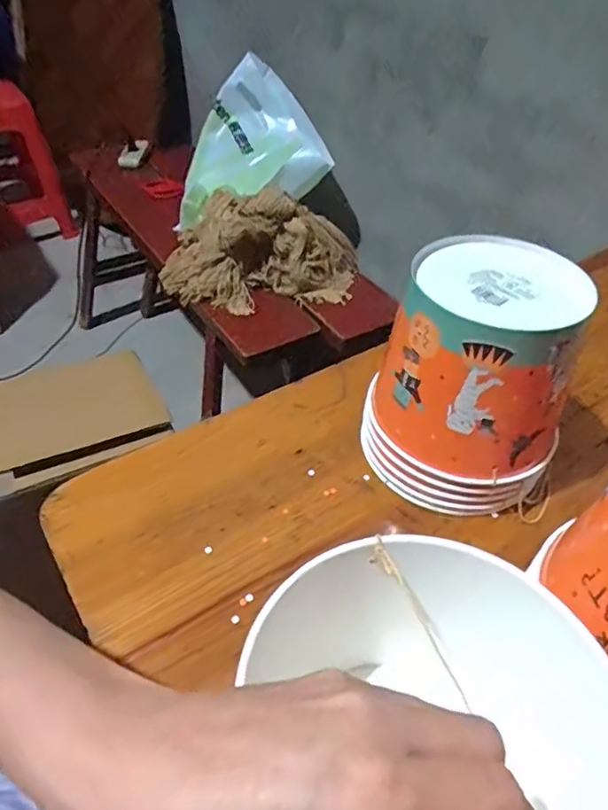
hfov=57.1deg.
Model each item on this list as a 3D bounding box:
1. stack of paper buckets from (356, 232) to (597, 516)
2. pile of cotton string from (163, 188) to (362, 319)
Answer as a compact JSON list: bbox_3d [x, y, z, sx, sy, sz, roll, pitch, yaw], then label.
[{"bbox_3d":[0.136,-0.020,0.461,0.151,0.179,0.132,24,47,21],"label":"stack of paper buckets"},{"bbox_3d":[-0.083,-0.276,1.034,0.368,0.187,0.140,2,44,-3],"label":"pile of cotton string"}]

